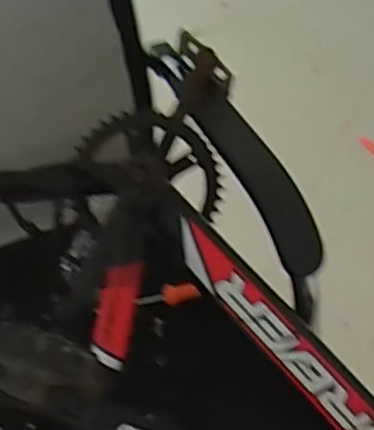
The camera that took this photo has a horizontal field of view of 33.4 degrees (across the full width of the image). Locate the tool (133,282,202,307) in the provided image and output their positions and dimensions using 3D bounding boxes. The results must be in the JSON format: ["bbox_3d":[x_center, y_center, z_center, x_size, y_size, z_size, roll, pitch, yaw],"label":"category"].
[{"bbox_3d":[-0.024,0.096,0.740,0.080,0.018,0.023,-14,46,20],"label":"tool"}]

